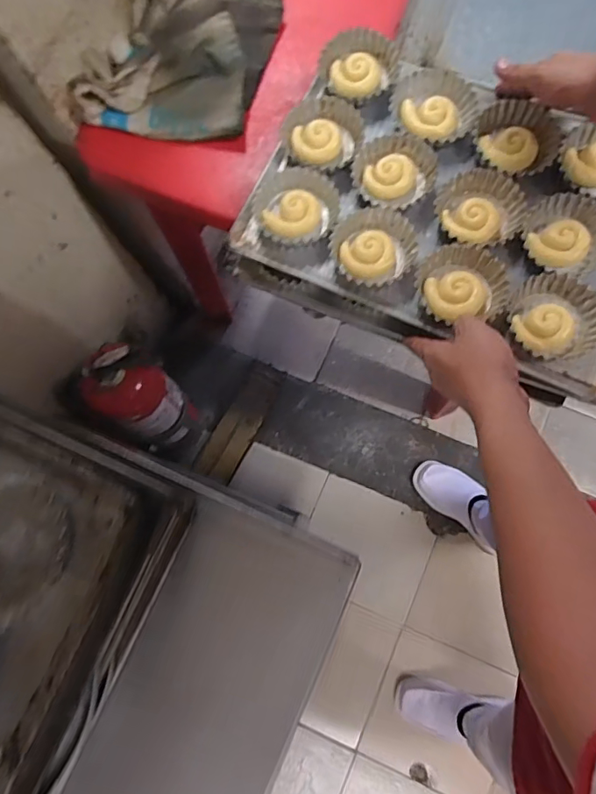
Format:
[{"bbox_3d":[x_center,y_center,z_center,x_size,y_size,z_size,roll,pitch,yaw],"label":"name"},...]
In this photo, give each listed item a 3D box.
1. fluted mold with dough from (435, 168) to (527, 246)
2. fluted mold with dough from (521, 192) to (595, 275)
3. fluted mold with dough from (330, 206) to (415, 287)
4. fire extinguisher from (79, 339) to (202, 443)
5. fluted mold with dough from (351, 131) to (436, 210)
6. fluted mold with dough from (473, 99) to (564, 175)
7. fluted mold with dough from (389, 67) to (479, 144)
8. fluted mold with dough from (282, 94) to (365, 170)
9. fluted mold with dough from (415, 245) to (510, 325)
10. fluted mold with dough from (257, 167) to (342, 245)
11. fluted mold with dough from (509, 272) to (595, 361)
[{"bbox_3d":[0.205,-0.212,0.569,0.093,0.031,0.093,0,80,2],"label":"fluted mold with dough"},{"bbox_3d":[0.297,-0.176,0.550,0.090,0.030,0.095,23,82,6],"label":"fluted mold with dough"},{"bbox_3d":[0.084,-0.167,0.565,0.092,0.030,0.098,0,80,2],"label":"fluted mold with dough"},{"bbox_3d":[-0.307,0.010,1.022,0.108,0.433,0.124,26,82,7],"label":"fire extinguisher"},{"bbox_3d":[0.110,-0.265,0.588,0.089,0.029,0.094,0,80,2],"label":"fluted mold with dough"},{"bbox_3d":[0.254,-0.296,0.586,0.097,0.031,0.095,0,80,2],"label":"fluted mold with dough"},{"bbox_3d":[0.164,-0.349,0.604,0.092,0.028,0.102,-28,80,-3],"label":"fluted mold with dough"},{"bbox_3d":[0.025,-0.314,0.607,0.099,0.034,0.096,34,83,8],"label":"fluted mold with dough"},{"bbox_3d":[0.179,-0.123,0.548,0.092,0.029,0.084,0,80,2],"label":"fluted mold with dough"},{"bbox_3d":[-0.002,-0.220,0.590,0.090,0.032,0.092,0,80,2],"label":"fluted mold with dough"},{"bbox_3d":[0.275,-0.086,0.530,0.087,0.030,0.095,0,80,2],"label":"fluted mold with dough"}]

